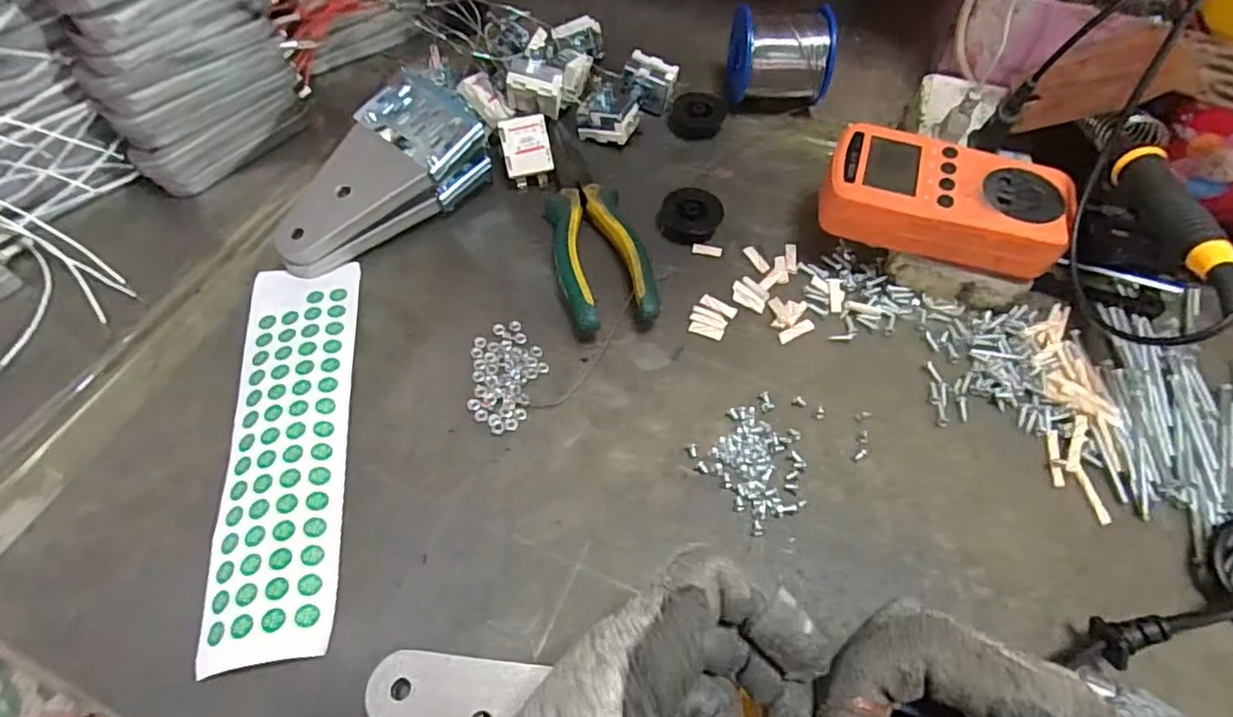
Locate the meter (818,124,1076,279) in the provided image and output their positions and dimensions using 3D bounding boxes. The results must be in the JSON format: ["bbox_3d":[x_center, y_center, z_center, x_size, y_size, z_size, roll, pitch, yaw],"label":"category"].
[{"bbox_3d":[0.183,-0.090,0.353,0.125,0.035,0.062,17,59,9],"label":"meter"}]

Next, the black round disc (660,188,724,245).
[{"bbox_3d":[0.048,-0.091,0.401,0.037,0.019,0.033,13,58,6],"label":"black round disc"}]

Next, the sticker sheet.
[{"bbox_3d":[-0.166,0.037,0.317,0.057,0.008,0.217,-8,56,-8],"label":"sticker sheet"}]

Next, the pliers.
[{"bbox_3d":[-0.021,-0.088,0.393,0.051,0.025,0.175,-13,59,-10],"label":"pliers"}]

